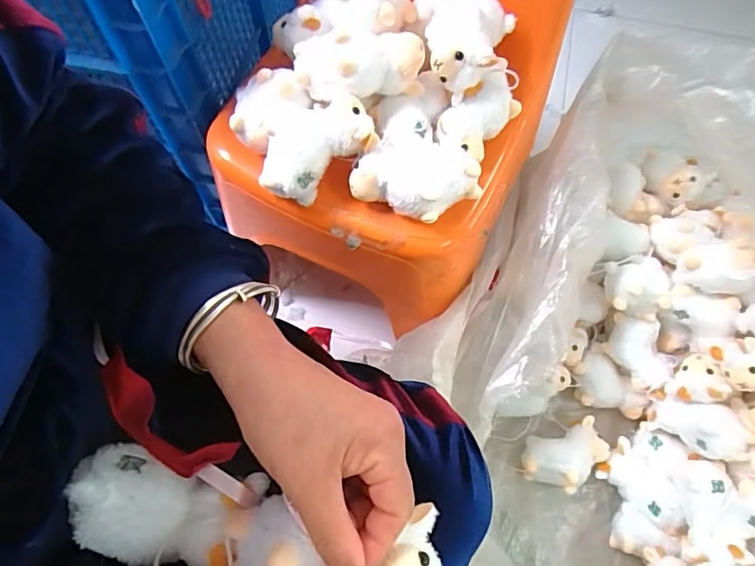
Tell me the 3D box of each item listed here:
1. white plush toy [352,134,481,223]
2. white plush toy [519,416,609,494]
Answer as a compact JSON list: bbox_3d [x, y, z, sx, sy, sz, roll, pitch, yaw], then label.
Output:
[{"bbox_3d":[0.037,-0.104,0.528,0.128,0.053,0.087,-7,69,-3],"label":"white plush toy"},{"bbox_3d":[0.266,0.249,0.740,0.125,0.060,0.083,-24,71,-9],"label":"white plush toy"}]

